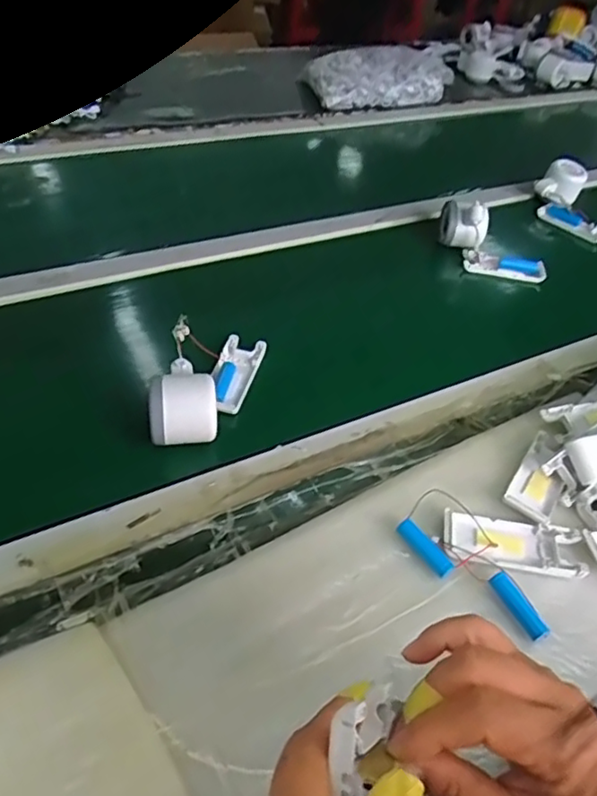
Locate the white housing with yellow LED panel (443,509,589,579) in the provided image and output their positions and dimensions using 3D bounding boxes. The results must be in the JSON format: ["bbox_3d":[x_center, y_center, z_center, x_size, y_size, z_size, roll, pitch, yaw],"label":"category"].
[{"bbox_3d":[0.165,0.112,0.473,0.103,0.014,0.039,11,42,4],"label":"white housing with yellow LED panel"}]

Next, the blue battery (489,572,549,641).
[{"bbox_3d":[0.157,0.147,0.437,0.012,0.010,0.050,-18,48,-25],"label":"blue battery"}]

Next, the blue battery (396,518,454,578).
[{"bbox_3d":[0.095,0.113,0.465,0.012,0.014,0.050,-25,51,-31],"label":"blue battery"}]

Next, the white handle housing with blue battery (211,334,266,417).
[{"bbox_3d":[-0.064,-0.024,0.598,0.042,0.014,0.100,13,43,7],"label":"white handle housing with blue battery"}]

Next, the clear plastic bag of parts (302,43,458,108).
[{"bbox_3d":[0.171,-0.646,1.230,0.294,0.095,0.143,-6,45,-16],"label":"clear plastic bag of parts"}]

